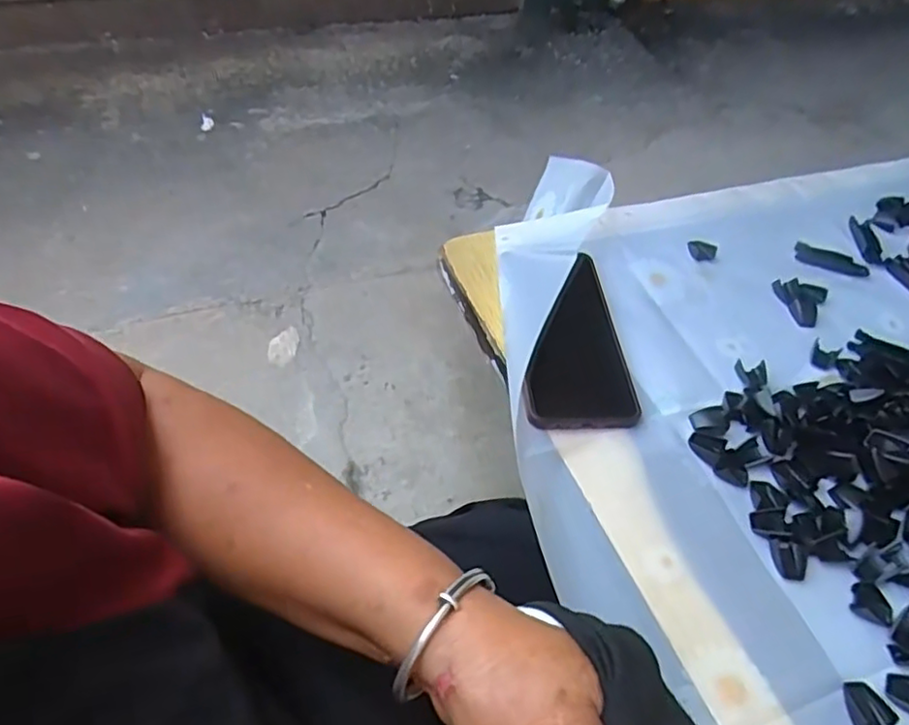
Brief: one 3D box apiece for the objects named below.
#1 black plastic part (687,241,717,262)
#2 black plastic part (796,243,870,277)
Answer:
[{"bbox_3d":[0.217,-0.098,0.559,0.024,0.007,0.022,28,53,16],"label":"black plastic part"},{"bbox_3d":[0.339,-0.091,0.569,0.067,0.004,0.026,14,60,-2],"label":"black plastic part"}]

